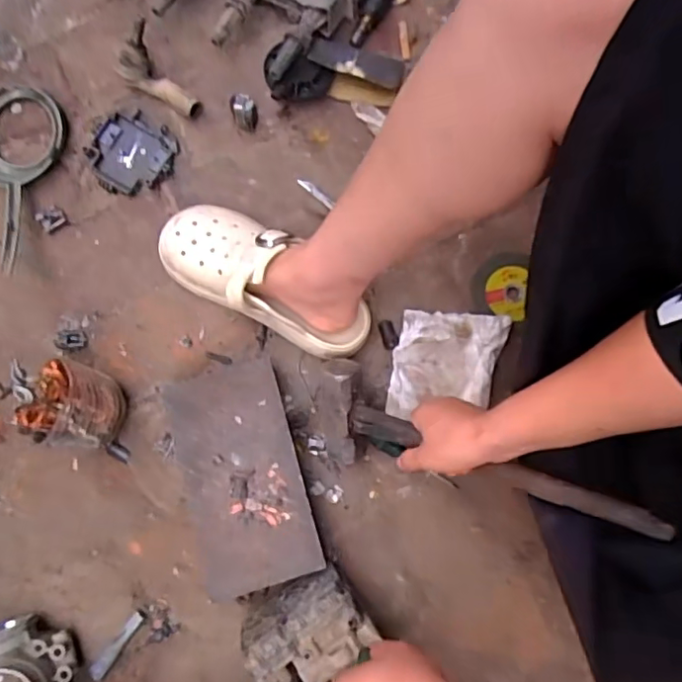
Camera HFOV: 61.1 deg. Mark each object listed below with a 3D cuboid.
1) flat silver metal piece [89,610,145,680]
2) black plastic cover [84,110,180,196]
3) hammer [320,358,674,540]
[{"bbox_3d":[-0.236,0.320,0.609,0.016,0.004,0.077,35,81,3],"label":"flat silver metal piece"},{"bbox_3d":[-0.250,-0.220,0.683,0.091,0.023,0.093,28,81,2],"label":"black plastic cover"},{"bbox_3d":[0.103,0.096,0.535,0.355,0.066,0.093,14,75,34],"label":"hammer"}]

